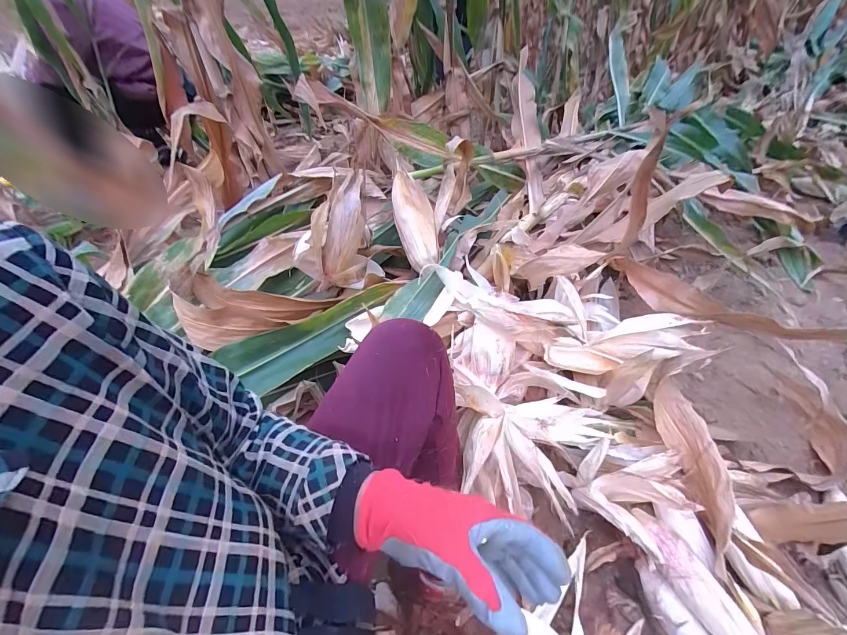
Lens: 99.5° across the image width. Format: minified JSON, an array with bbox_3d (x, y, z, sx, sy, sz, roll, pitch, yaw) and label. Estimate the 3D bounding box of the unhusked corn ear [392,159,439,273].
[{"bbox_3d":[-0.020,-0.232,0.805,0.083,0.057,0.254,-13,84,-10],"label":"unhusked corn ear"}]

